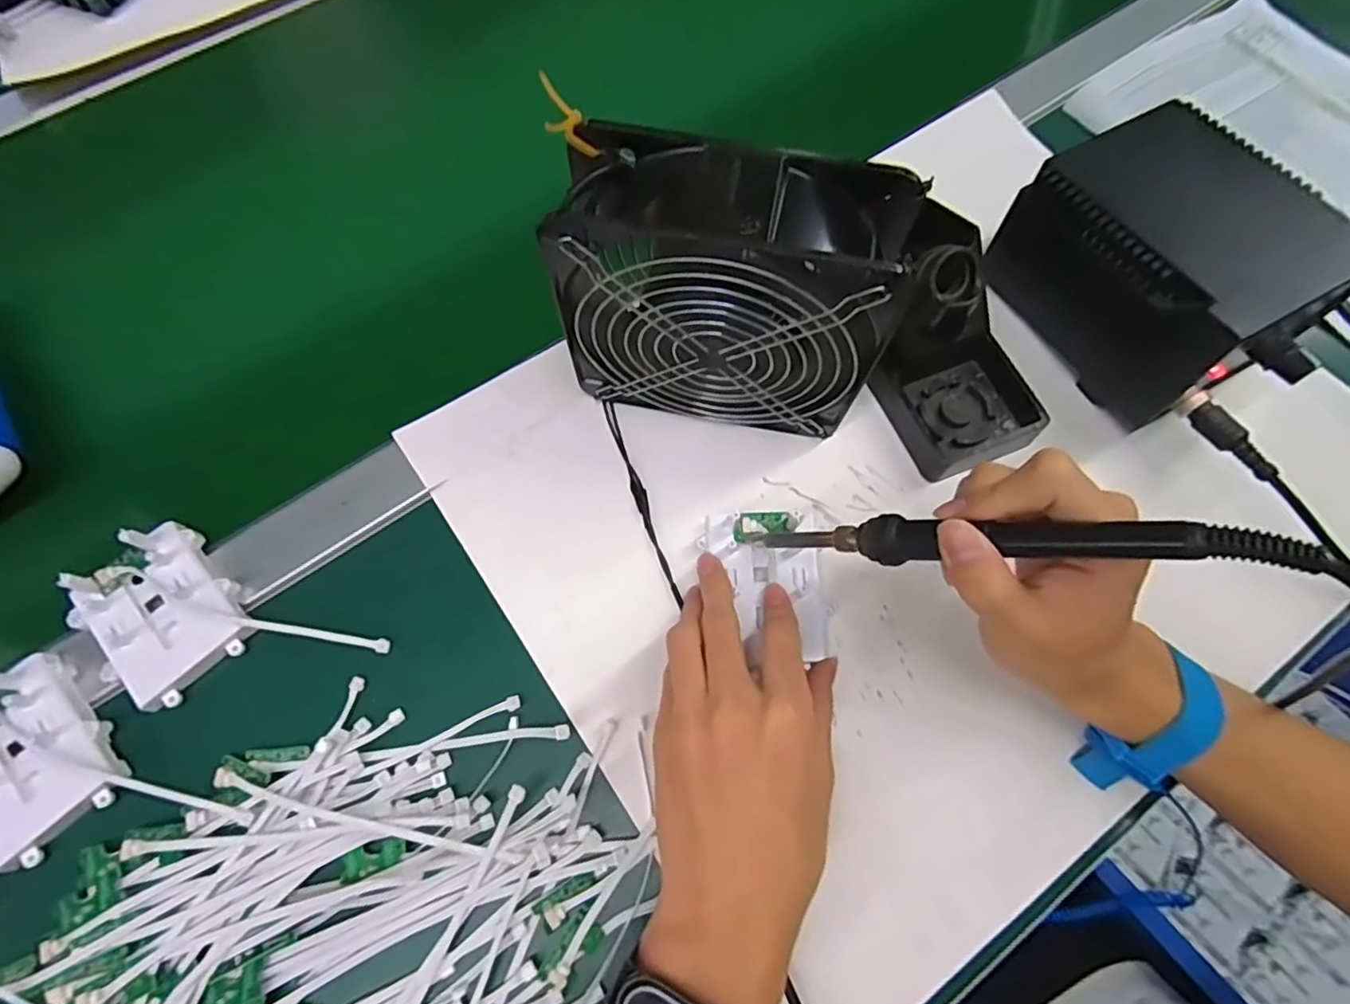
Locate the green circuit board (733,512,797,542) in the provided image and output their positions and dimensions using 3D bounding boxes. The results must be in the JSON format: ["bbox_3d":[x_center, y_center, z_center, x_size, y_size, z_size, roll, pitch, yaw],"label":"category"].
[{"bbox_3d":[0.049,0.013,0.345,0.034,0.004,0.017,-4,67,-9],"label":"green circuit board"}]

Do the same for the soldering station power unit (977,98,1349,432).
[{"bbox_3d":[0.280,-0.134,0.359,0.112,0.073,0.165,-23,71,-10],"label":"soldering station power unit"}]

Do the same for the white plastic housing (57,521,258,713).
[{"bbox_3d":[-0.273,0.055,0.331,0.067,0.027,0.088,-39,74,-15],"label":"white plastic housing"}]

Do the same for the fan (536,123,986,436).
[{"bbox_3d":[0.026,-0.092,0.317,0.156,0.155,0.057,10,68,2],"label":"fan"}]

